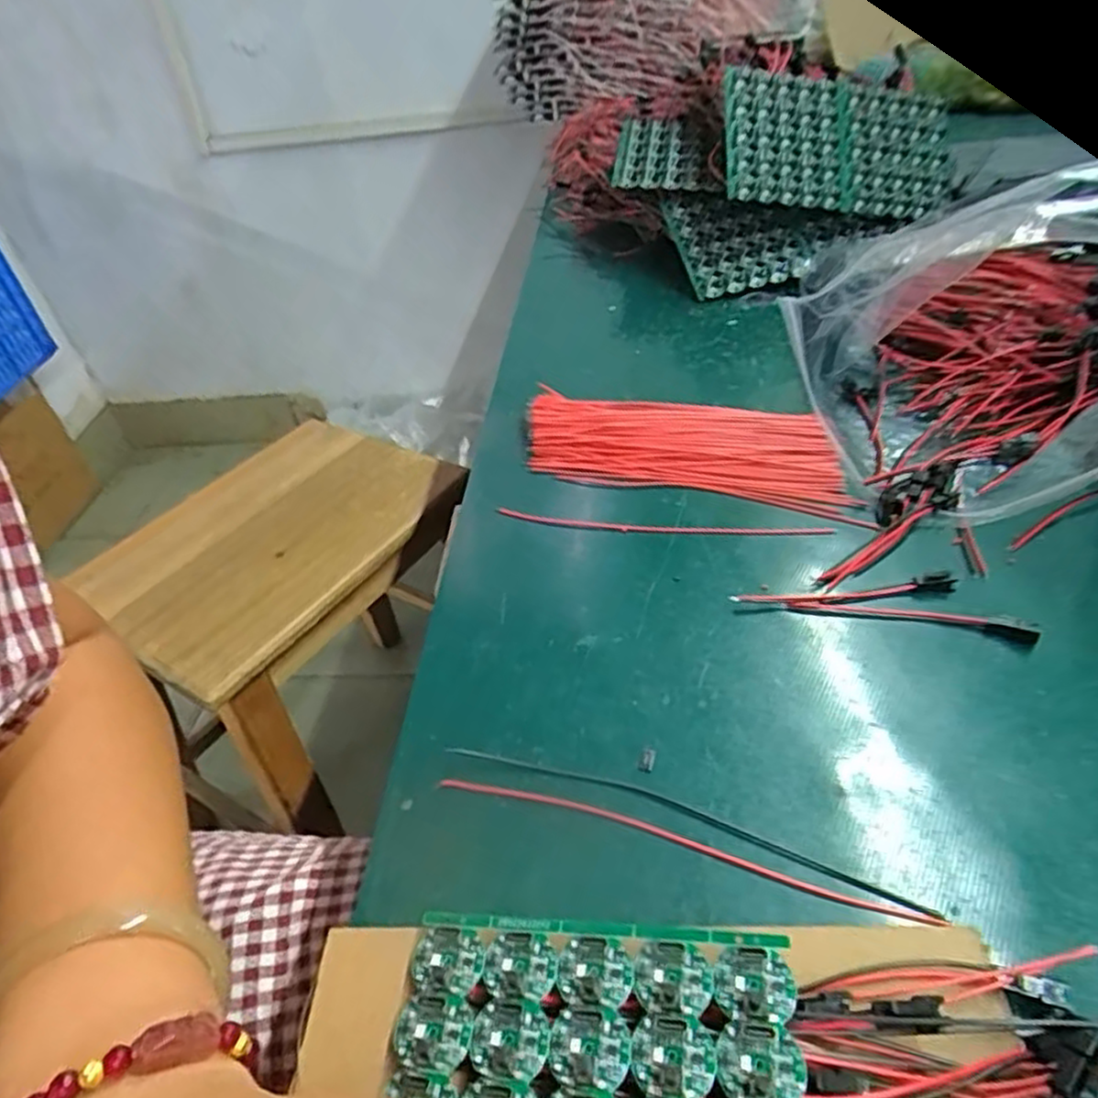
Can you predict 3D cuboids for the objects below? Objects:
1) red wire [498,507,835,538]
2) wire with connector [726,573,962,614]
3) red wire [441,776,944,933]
[{"bbox_3d":[0.058,-0.013,0.375,0.173,0.004,0.012,4,42,9],"label":"red wire"},{"bbox_3d":[0.136,0.021,0.330,0.101,0.007,0.011,-6,41,-2],"label":"wire with connector"},{"bbox_3d":[0.042,0.101,0.250,0.169,0.004,0.011,11,44,16],"label":"red wire"}]

